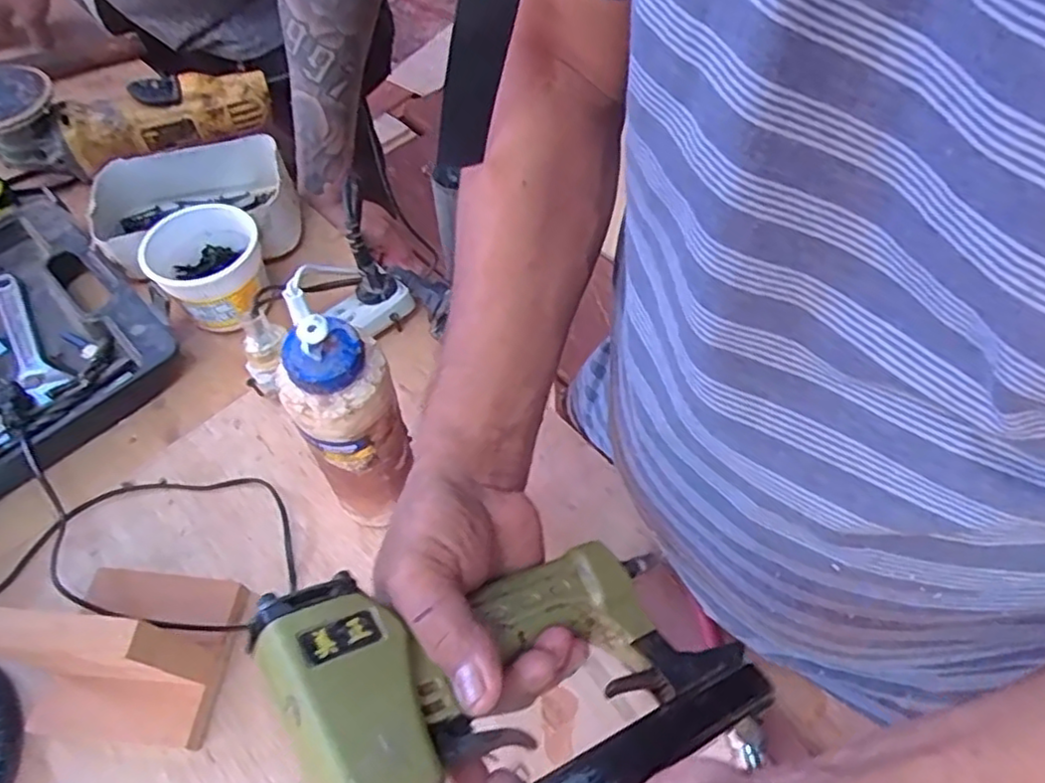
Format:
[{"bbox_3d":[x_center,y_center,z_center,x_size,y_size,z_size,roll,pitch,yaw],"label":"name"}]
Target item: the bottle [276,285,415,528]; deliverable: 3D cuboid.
[{"bbox_3d":[-0.106,0.033,0.424,0.055,0.218,0.051,-37,65,-25],"label":"bottle"}]

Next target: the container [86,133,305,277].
[{"bbox_3d":[-0.314,-0.177,0.654,0.187,0.076,0.126,-4,56,-6],"label":"container"}]

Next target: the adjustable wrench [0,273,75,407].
[{"bbox_3d":[-0.452,-0.050,0.605,0.037,0.018,0.193,-35,64,-24],"label":"adjustable wrench"}]

